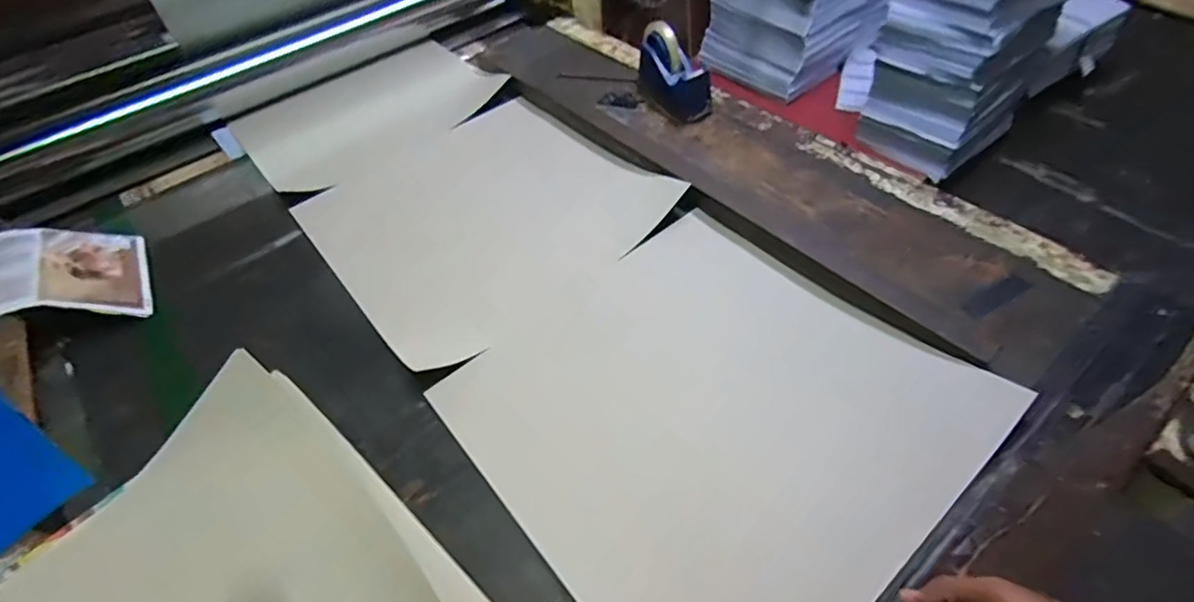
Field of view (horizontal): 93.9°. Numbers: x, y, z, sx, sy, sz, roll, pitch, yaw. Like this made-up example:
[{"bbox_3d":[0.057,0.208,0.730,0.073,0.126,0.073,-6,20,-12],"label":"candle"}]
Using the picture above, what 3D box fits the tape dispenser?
[{"bbox_3d":[0.129,-0.394,0.956,0.063,0.108,0.162,-26,51,-16],"label":"tape dispenser"}]

